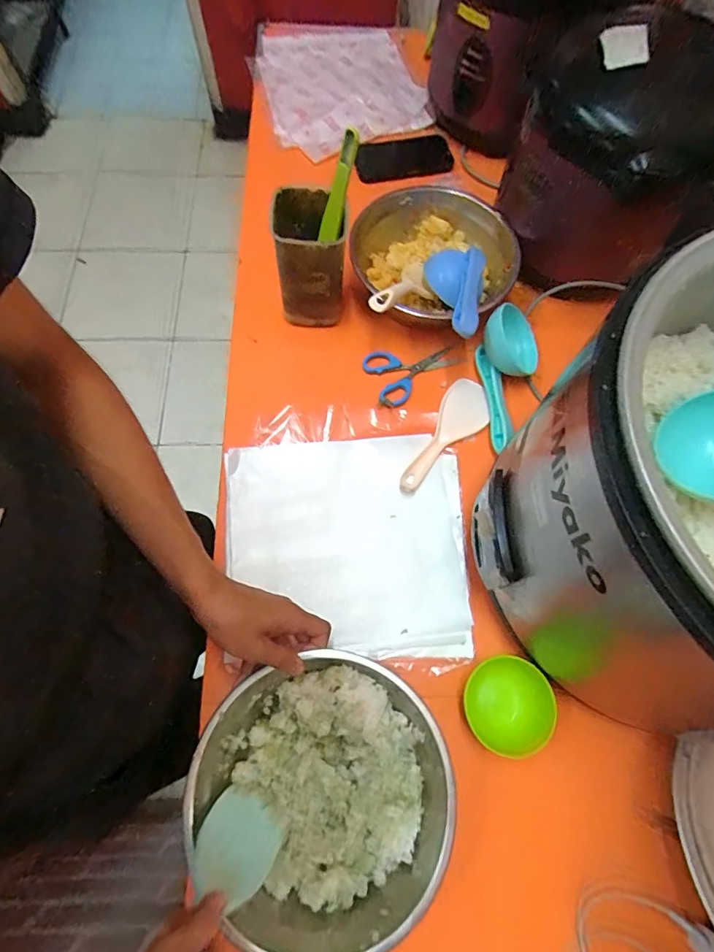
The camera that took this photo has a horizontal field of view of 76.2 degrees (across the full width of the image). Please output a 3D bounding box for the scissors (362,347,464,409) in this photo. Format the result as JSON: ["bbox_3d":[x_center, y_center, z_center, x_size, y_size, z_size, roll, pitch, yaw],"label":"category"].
[{"bbox_3d":[0.082,-0.152,0.643,0.130,0.010,0.088,-22,72,-9],"label":"scissors"}]

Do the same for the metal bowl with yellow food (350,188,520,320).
[{"bbox_3d":[0.111,-0.326,0.673,0.205,0.075,0.206,0,70,-1],"label":"metal bowl with yellow food"}]

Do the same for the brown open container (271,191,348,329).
[{"bbox_3d":[-0.059,-0.282,0.608,0.091,0.144,0.097,3,70,0],"label":"brown open container"}]

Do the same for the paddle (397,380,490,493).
[{"bbox_3d":[0.120,-0.052,0.596,0.062,0.022,0.186,31,72,9],"label":"paddle"}]

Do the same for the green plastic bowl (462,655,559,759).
[{"bbox_3d":[0.157,0.240,0.476,0.080,0.047,0.089,18,71,5],"label":"green plastic bowl"}]

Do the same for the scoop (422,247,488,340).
[{"bbox_3d":[0.135,-0.243,0.611,0.082,0.061,0.174,2,54,0],"label":"scoop"}]

